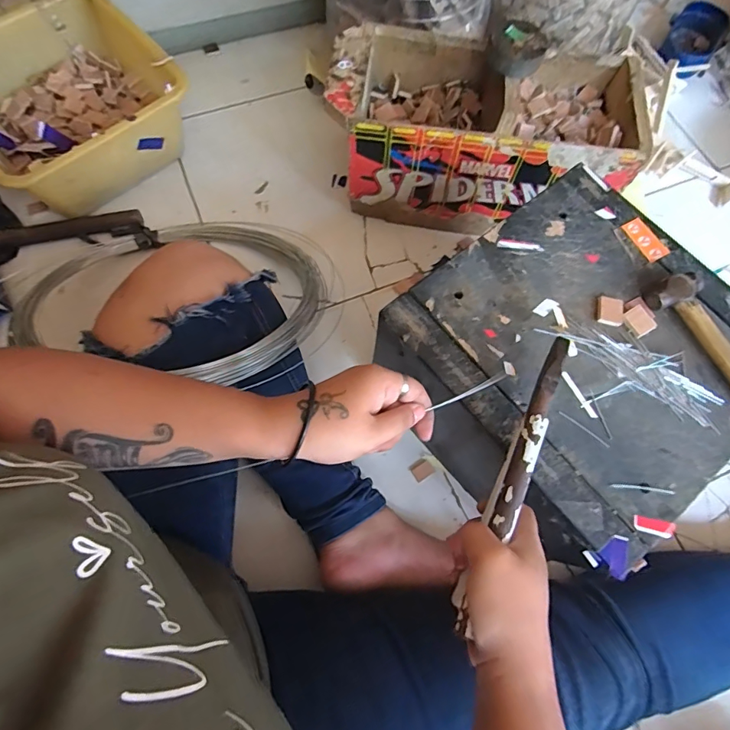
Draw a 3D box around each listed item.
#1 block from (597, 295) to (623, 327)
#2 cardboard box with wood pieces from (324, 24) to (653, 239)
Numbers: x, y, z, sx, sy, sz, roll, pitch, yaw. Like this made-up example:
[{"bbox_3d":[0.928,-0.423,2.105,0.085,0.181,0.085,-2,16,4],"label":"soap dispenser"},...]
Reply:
[{"bbox_3d":[0.218,-0.048,0.397,0.021,0.004,0.027,14,71,3],"label":"block"},{"bbox_3d":[0.145,-0.305,0.604,0.365,0.195,0.170,9,71,1],"label":"cardboard box with wood pieces"}]

